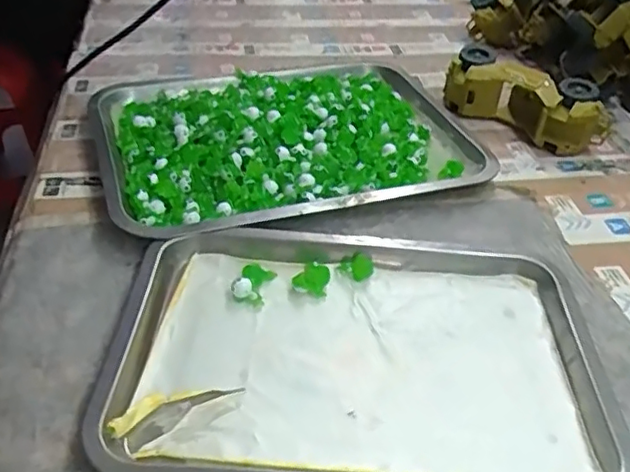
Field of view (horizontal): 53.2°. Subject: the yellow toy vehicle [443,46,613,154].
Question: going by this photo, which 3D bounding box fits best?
[{"bbox_3d":[0.222,-0.143,0.663,0.172,0.061,0.068,29,46,27],"label":"yellow toy vehicle"}]

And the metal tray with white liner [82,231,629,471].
[{"bbox_3d":[0.026,0.073,0.417,0.313,0.022,0.211,3,40,0],"label":"metal tray with white liner"}]

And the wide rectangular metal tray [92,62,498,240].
[{"bbox_3d":[-0.034,-0.112,0.623,0.348,0.033,0.275,-12,42,-18],"label":"wide rectangular metal tray"}]

